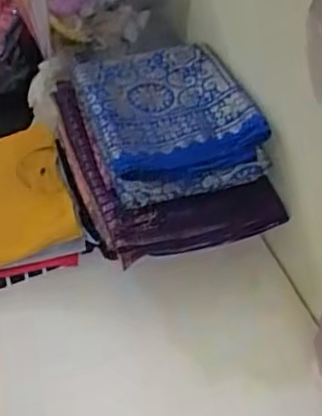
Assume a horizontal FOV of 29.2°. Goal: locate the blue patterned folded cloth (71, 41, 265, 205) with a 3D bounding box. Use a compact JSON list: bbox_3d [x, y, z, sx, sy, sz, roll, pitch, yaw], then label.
[{"bbox_3d":[0.008,-0.132,0.886,0.219,0.059,0.266,-12,48,-15],"label":"blue patterned folded cloth"}]

